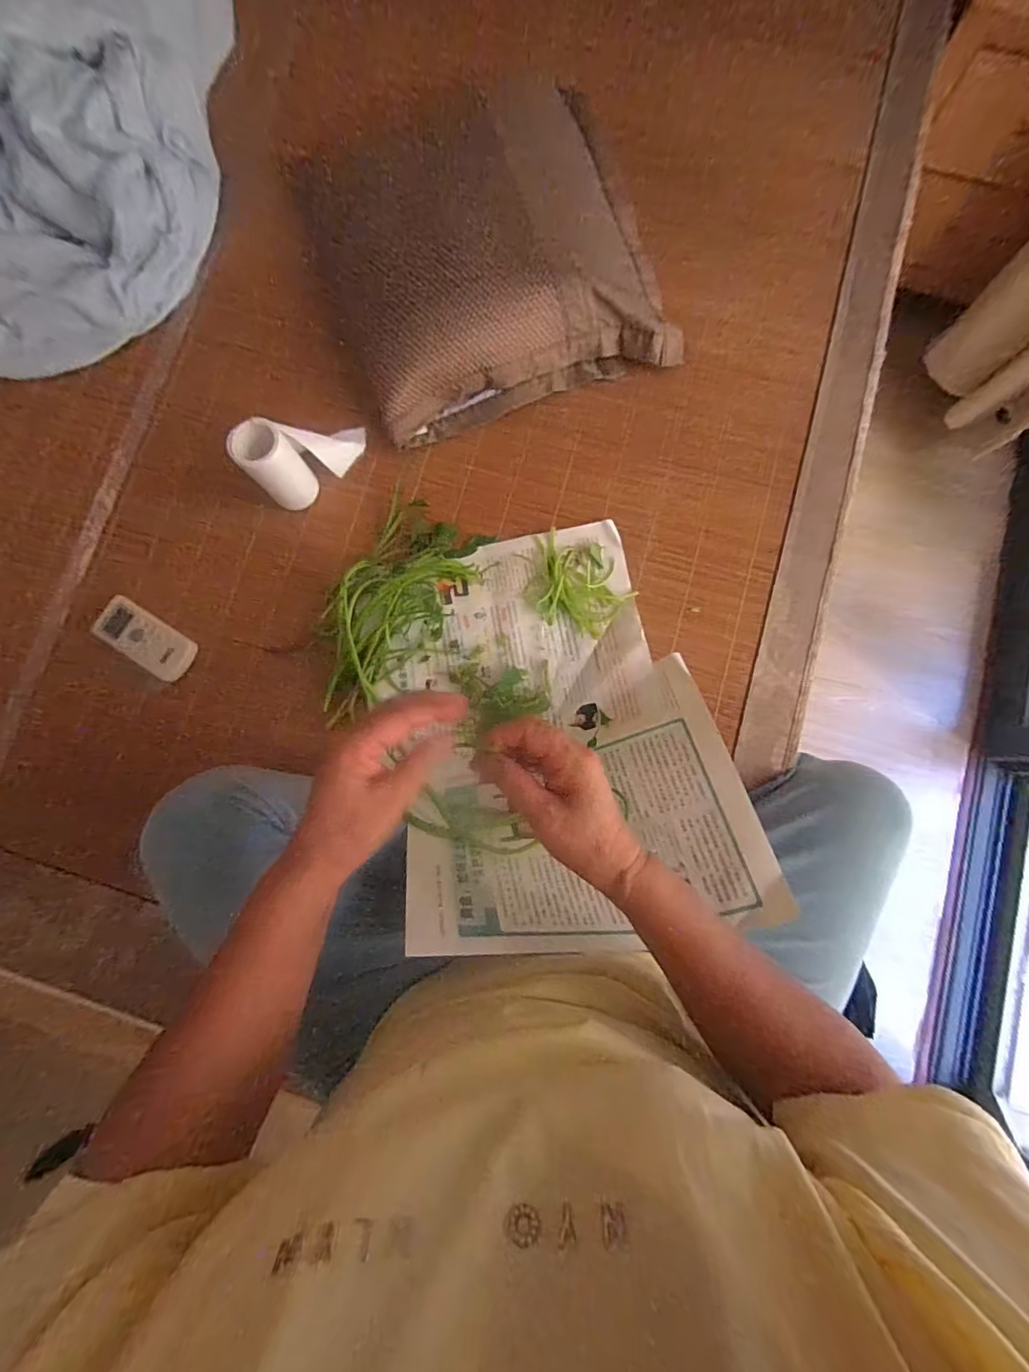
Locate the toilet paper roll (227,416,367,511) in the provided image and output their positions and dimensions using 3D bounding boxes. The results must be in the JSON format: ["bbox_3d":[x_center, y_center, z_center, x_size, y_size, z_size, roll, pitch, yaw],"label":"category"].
[{"bbox_3d":[-0.252,-0.286,0.582,0.139,0.088,0.060,-38,83,-3],"label":"toilet paper roll"}]

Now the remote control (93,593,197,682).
[{"bbox_3d":[-0.461,-0.058,0.601,0.122,0.019,0.059,31,85,6],"label":"remote control"}]

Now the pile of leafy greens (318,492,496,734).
[{"bbox_3d":[-0.155,-0.094,0.566,0.132,0.053,0.270,29,84,6],"label":"pile of leafy greens"}]

